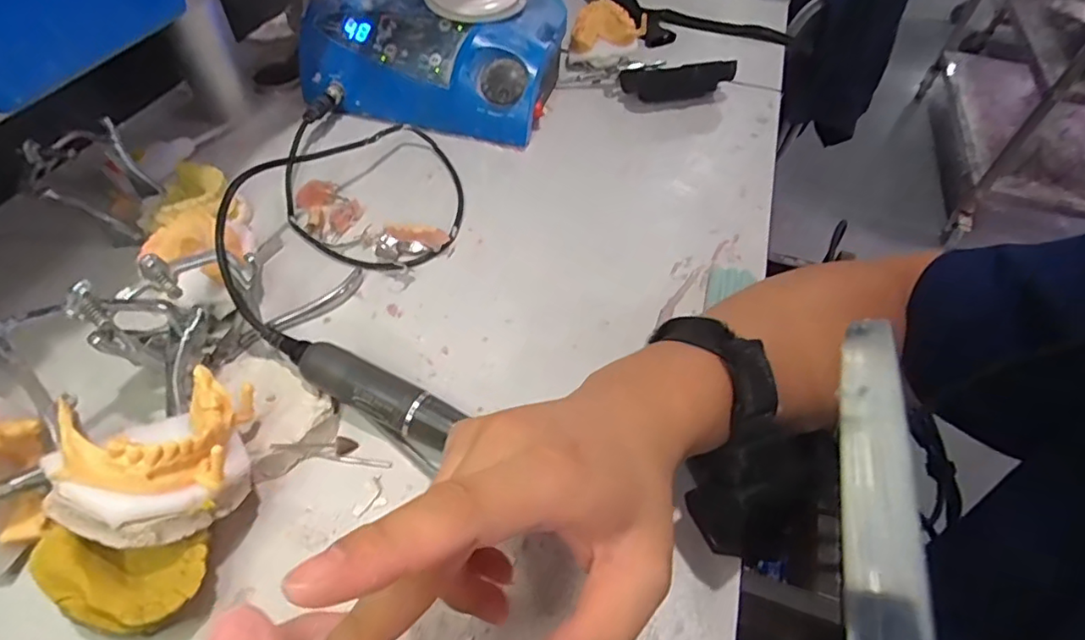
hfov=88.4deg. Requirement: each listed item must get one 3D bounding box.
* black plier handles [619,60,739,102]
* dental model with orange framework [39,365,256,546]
[{"bbox_3d":[0.143,-0.249,0.581,0.117,0.029,0.035,-6,51,-8],"label":"black plier handles"},{"bbox_3d":[-0.178,0.060,0.254,0.069,0.045,0.079,-11,52,-12],"label":"dental model with orange framework"}]

